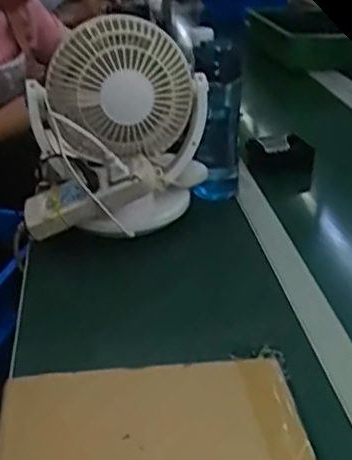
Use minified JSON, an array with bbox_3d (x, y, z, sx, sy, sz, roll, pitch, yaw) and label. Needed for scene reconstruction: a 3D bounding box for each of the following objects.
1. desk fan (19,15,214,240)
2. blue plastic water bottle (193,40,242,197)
[{"bbox_3d":[-0.069,-0.124,0.742,0.209,0.223,0.192,1,29,1],"label":"desk fan"},{"bbox_3d":[0.064,-0.156,0.933,0.065,0.247,0.081,1,29,2],"label":"blue plastic water bottle"}]

